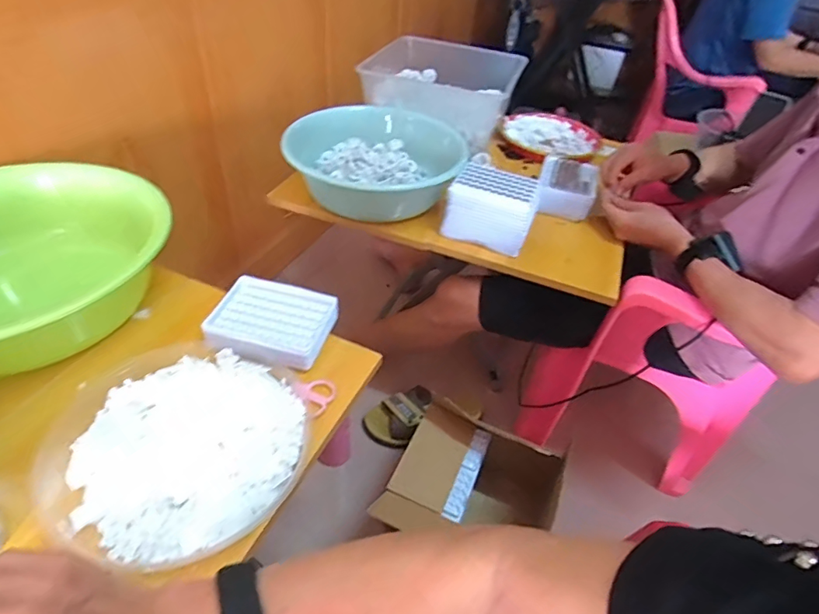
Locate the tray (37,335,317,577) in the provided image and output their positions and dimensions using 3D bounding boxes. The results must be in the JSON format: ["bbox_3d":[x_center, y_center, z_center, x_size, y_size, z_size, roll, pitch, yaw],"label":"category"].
[{"bbox_3d":[-0.230,0.125,0.475,0.250,0.035,0.212,17,44,10],"label":"tray"}]

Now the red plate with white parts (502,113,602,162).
[{"bbox_3d":[0.310,-0.369,1.070,0.219,0.036,0.191,-9,46,-17],"label":"red plate with white parts"}]

